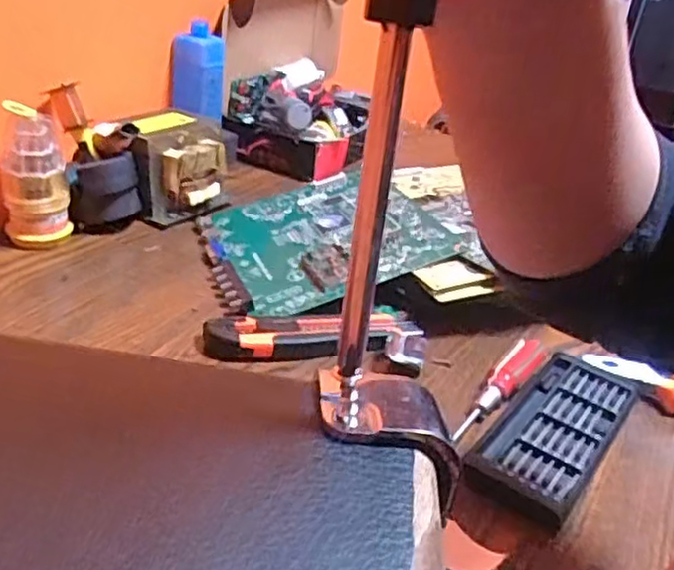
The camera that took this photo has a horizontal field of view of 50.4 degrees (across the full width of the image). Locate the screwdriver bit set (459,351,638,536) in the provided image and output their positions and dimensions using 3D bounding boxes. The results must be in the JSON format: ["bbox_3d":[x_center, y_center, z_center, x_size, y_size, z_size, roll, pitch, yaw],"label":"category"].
[{"bbox_3d":[0.140,0.094,0.465,0.066,0.023,0.157,25,33,28],"label":"screwdriver bit set"}]

